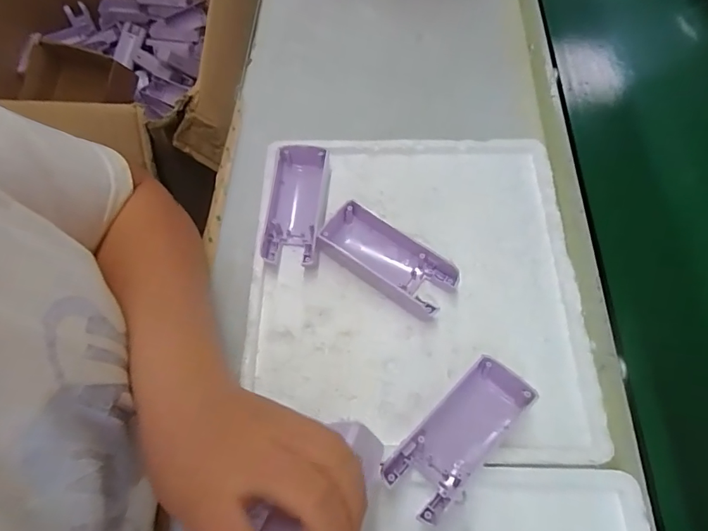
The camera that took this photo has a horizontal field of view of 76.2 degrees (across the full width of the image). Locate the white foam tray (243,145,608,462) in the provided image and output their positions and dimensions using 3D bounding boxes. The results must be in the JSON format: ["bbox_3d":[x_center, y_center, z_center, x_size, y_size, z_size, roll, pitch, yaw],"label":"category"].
[{"bbox_3d":[0.046,0.014,0.371,0.250,0.033,0.271,0,64,2],"label":"white foam tray"}]

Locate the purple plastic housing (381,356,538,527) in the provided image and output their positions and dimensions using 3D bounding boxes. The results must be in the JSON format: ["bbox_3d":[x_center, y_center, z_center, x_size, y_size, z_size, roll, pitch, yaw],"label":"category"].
[{"bbox_3d":[0.069,0.111,0.296,0.044,0.025,0.105,41,71,19],"label":"purple plastic housing"}]

